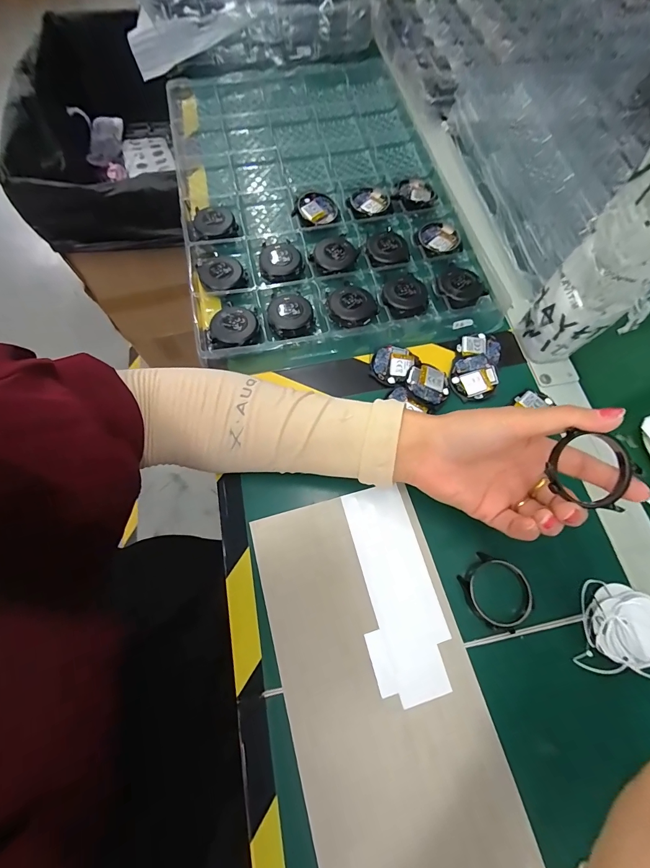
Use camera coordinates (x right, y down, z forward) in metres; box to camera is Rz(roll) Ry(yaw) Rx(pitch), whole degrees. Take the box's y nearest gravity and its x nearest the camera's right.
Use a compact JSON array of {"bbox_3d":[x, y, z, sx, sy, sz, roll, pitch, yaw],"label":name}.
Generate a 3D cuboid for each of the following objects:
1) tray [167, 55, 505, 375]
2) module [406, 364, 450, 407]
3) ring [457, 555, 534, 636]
[{"bbox_3d":[-0.014,-0.283,0.402,0.287,0.034,0.444,-12,70,-6],"label":"tray"},{"bbox_3d":[0.093,-0.046,0.313,0.039,0.008,0.038,-32,73,-13],"label":"module"},{"bbox_3d":[0.126,0.115,0.256,0.048,0.007,0.044,1,69,-2],"label":"ring"}]

